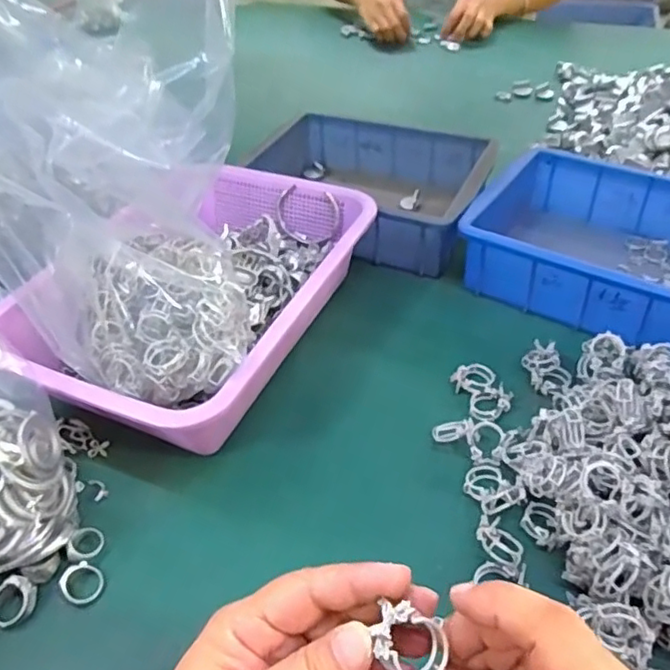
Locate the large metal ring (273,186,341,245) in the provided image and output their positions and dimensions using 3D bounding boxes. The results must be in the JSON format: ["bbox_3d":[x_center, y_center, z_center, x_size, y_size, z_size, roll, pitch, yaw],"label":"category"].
[{"bbox_3d":[-0.026,-0.113,0.589,0.066,0.053,0.015,19,23,26],"label":"large metal ring"}]

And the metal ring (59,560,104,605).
[{"bbox_3d":[-0.159,0.156,0.382,0.026,0.004,0.023,34,55,5],"label":"metal ring"}]

